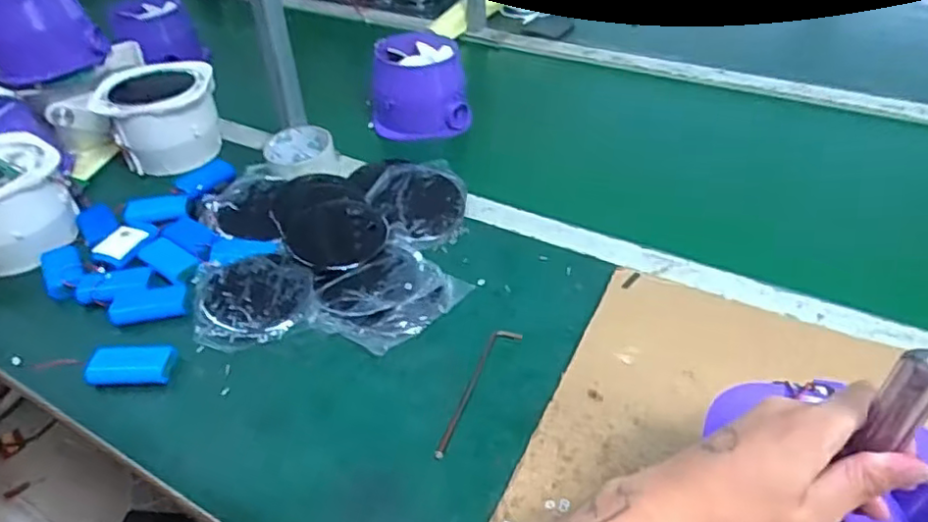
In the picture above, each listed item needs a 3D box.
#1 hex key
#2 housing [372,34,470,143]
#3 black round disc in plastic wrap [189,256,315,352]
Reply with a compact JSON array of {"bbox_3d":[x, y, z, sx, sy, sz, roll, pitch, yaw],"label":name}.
[{"bbox_3d":[0.009,0.106,0.527,0.025,0.004,0.141,16,46,22],"label":"hex key"},{"bbox_3d":[-0.067,-0.251,0.904,0.131,0.100,0.127,-7,42,-2],"label":"housing"},{"bbox_3d":[-0.207,0.036,0.621,0.115,0.022,0.116,-3,42,3],"label":"black round disc in plastic wrap"}]

